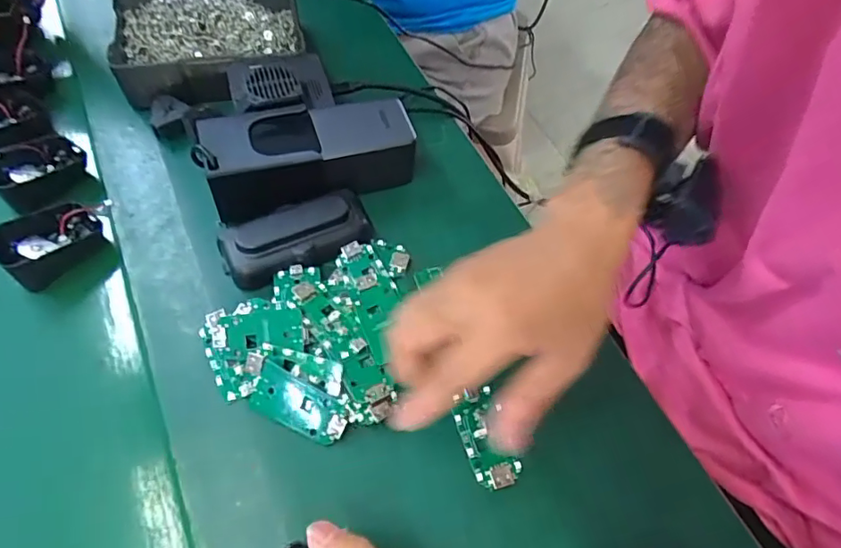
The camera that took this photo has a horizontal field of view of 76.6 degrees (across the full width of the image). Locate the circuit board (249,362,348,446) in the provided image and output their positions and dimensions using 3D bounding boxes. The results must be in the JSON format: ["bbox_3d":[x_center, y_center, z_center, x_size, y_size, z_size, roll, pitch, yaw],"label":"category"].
[{"bbox_3d":[-0.077,0.083,0.334,0.063,0.005,0.031,26,87,9],"label":"circuit board"}]

